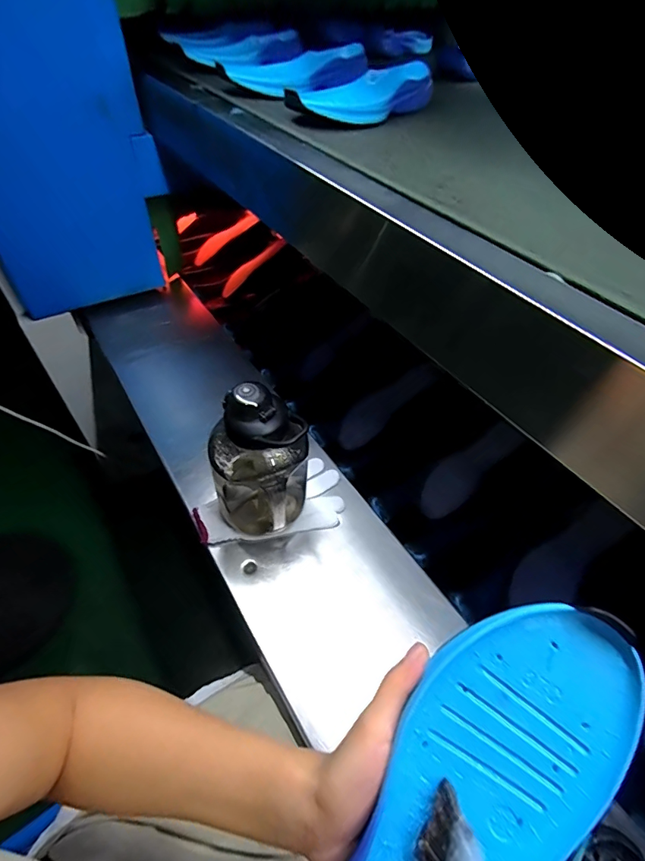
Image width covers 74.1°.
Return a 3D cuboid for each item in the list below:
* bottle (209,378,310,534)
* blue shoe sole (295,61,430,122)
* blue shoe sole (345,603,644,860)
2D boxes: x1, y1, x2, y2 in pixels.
[{"bbox_3d":[-0.076,0.054,0.556,0.093,0.227,0.097,31,56,23],"label":"bottle"},{"bbox_3d":[0.068,-0.472,0.600,0.088,0.036,0.246,29,55,21],"label":"blue shoe sole"},{"bbox_3d":[0.067,0.200,0.212,0.091,0.026,0.244,31,82,22],"label":"blue shoe sole"}]

